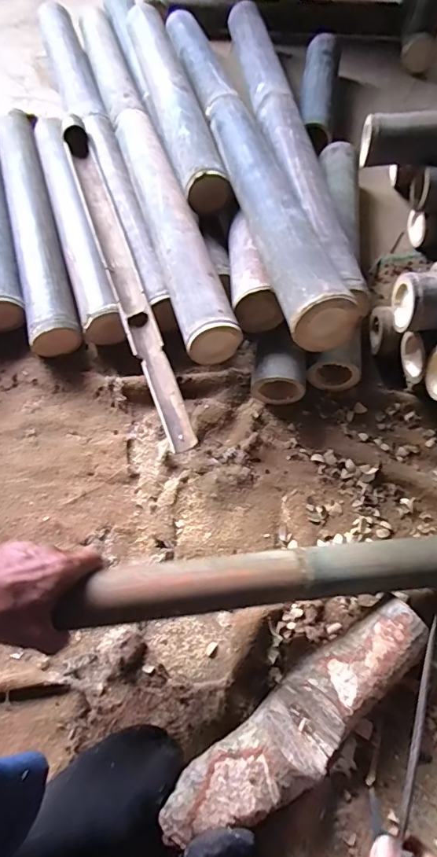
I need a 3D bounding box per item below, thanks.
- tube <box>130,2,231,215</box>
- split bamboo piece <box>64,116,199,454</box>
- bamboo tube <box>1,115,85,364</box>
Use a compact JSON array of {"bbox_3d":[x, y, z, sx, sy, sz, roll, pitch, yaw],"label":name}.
[{"bbox_3d":[-0.088,-0.603,0.837,0.083,0.079,0.556,-13,66,-5],"label":"tube"},{"bbox_3d":[-0.165,-0.267,0.730,0.064,0.048,0.683,-18,66,-7],"label":"split bamboo piece"},{"bbox_3d":[-0.328,-0.370,0.817,0.080,0.071,0.566,-16,66,-6],"label":"bamboo tube"}]

